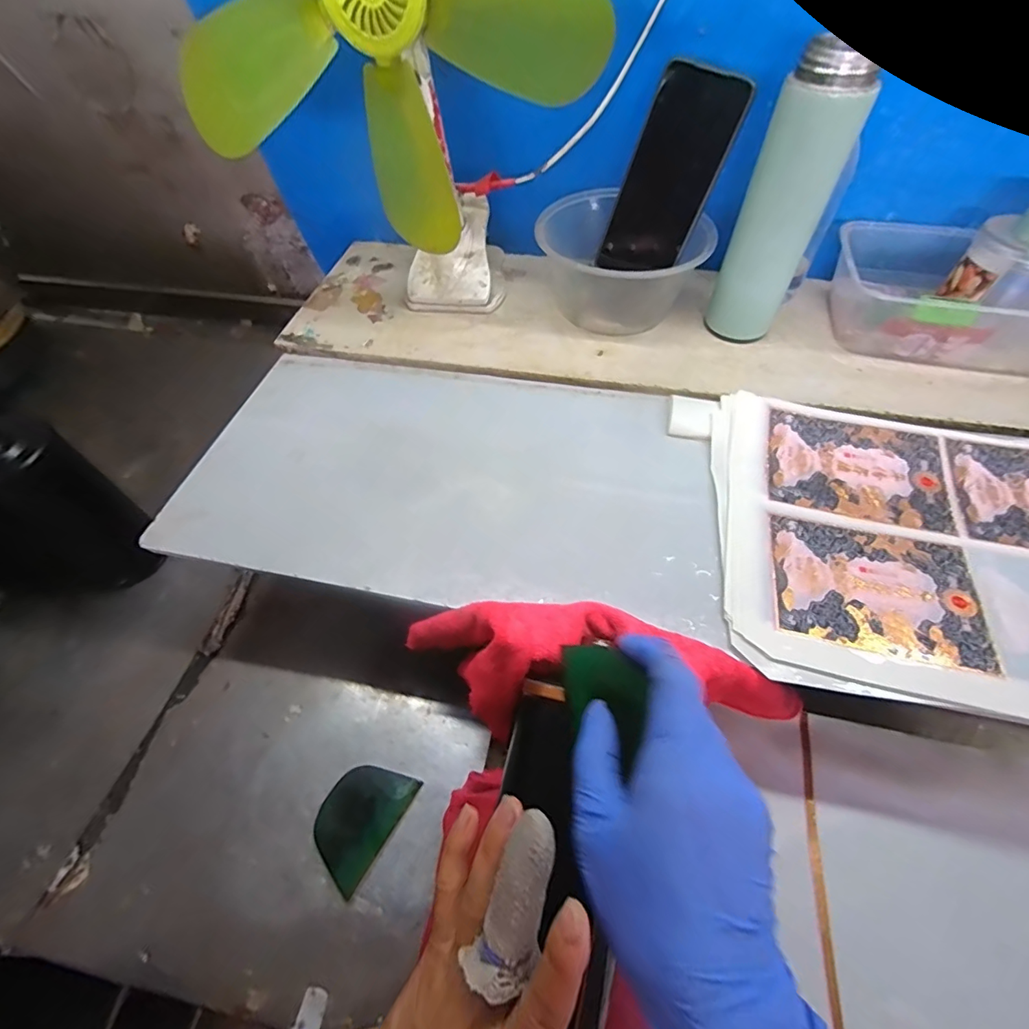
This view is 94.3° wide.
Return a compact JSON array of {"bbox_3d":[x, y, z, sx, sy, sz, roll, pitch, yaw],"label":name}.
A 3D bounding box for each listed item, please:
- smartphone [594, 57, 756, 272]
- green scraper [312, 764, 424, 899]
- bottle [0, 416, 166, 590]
[{"bbox_3d":[0.132,-0.286,0.413,0.074,0.149,0.007,32,38,15],"label":"smartphone"},{"bbox_3d":[-0.116,0.226,0.357,0.054,0.006,0.077,28,55,14],"label":"green scraper"},{"bbox_3d":[-0.414,-0.010,0.434,0.080,0.193,0.086,24,57,19],"label":"bottle"}]

